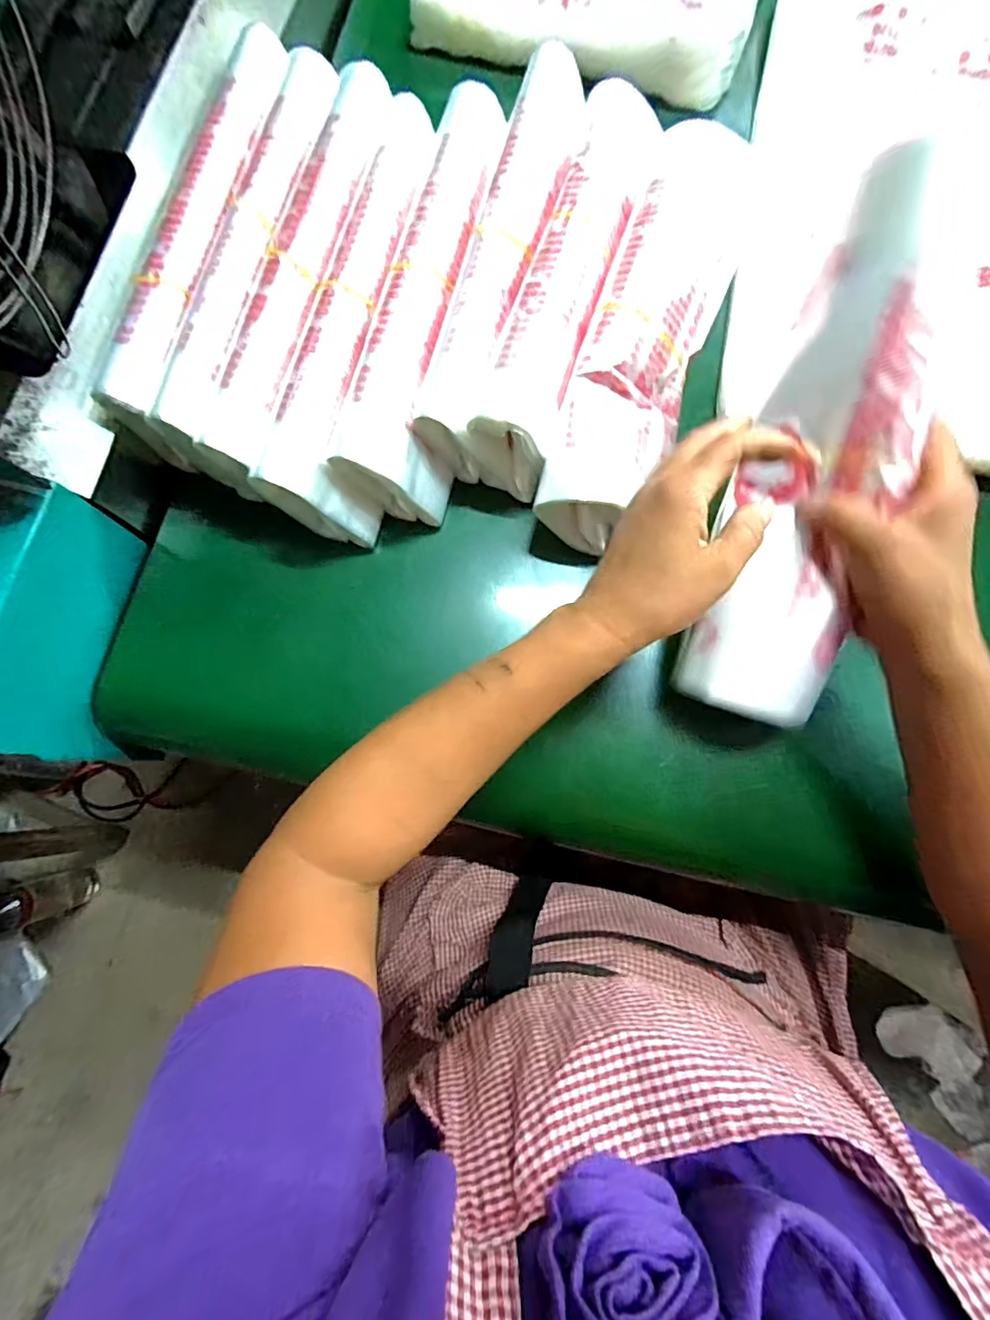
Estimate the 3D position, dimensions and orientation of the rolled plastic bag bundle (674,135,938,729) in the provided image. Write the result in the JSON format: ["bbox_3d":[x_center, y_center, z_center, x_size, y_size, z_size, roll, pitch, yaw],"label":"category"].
[{"bbox_3d":[0.184,-0.108,0.292,0.076,0.044,0.288,13,101,2],"label":"rolled plastic bag bundle"}]

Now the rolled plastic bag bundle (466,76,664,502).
[{"bbox_3d":[0.055,-0.280,0.376,0.054,0.066,0.312,18,80,3],"label":"rolled plastic bag bundle"}]

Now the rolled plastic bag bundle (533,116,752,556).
[{"bbox_3d":[0.119,-0.244,0.377,0.090,0.059,0.333,19,80,3],"label":"rolled plastic bag bundle"}]

